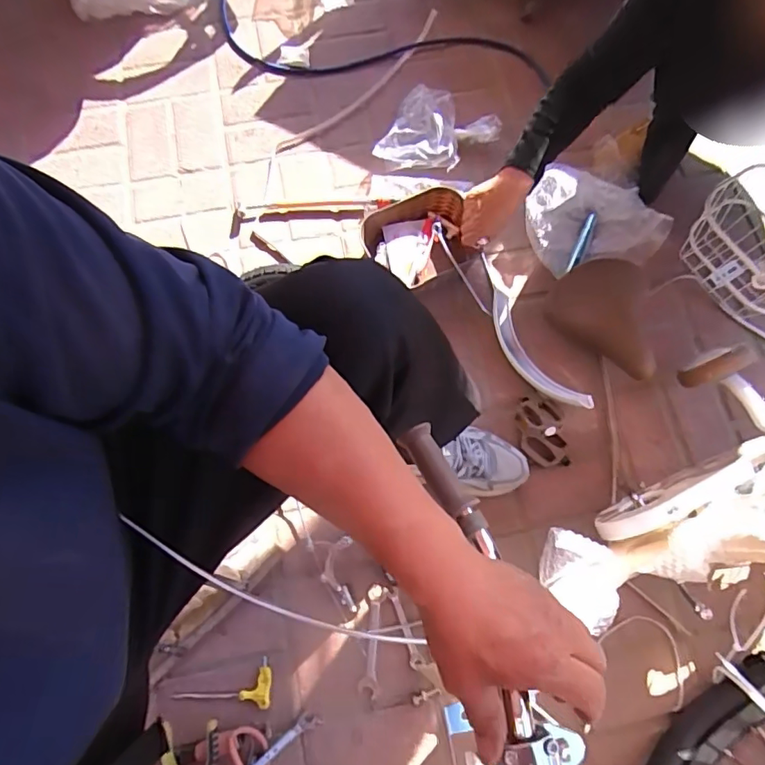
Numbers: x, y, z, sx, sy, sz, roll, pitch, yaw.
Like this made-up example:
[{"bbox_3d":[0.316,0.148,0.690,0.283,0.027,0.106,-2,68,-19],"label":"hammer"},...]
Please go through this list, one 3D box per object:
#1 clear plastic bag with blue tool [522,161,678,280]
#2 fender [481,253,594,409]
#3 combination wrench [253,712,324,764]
[{"bbox_3d":[0.382,-0.299,0.934,0.236,0.125,0.192,-18,73,-5],"label":"clear plastic bag with blue tool"},{"bbox_3d":[0.255,-0.081,0.901,0.095,0.065,0.308,-19,73,-5],"label":"fender"},{"bbox_3d":[-0.154,0.531,0.736,0.148,0.015,0.027,-33,73,-23],"label":"combination wrench"}]

